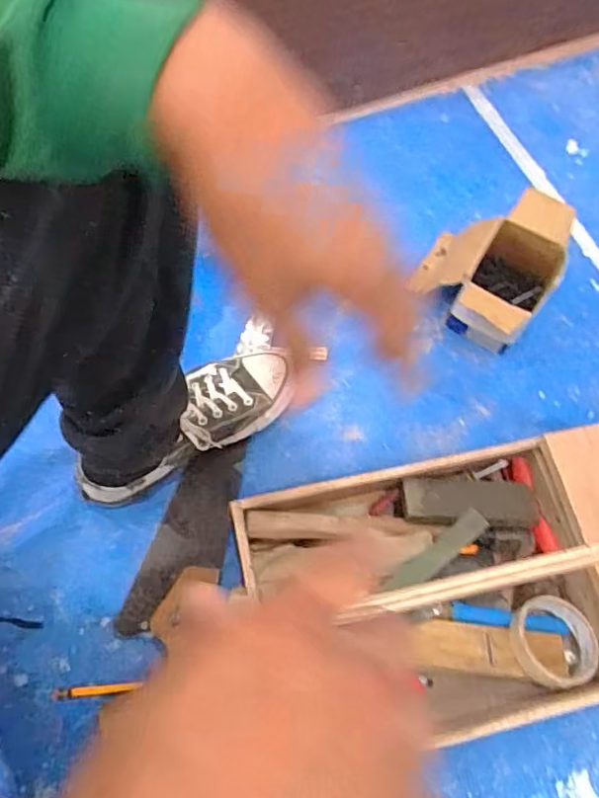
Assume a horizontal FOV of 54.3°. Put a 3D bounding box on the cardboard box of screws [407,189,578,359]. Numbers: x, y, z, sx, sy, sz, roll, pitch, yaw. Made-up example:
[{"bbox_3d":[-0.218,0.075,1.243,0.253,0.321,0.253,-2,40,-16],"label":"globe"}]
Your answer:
[{"bbox_3d":[0.247,-0.169,0.766,0.165,0.114,0.189,39,73,12],"label":"cardboard box of screws"}]

